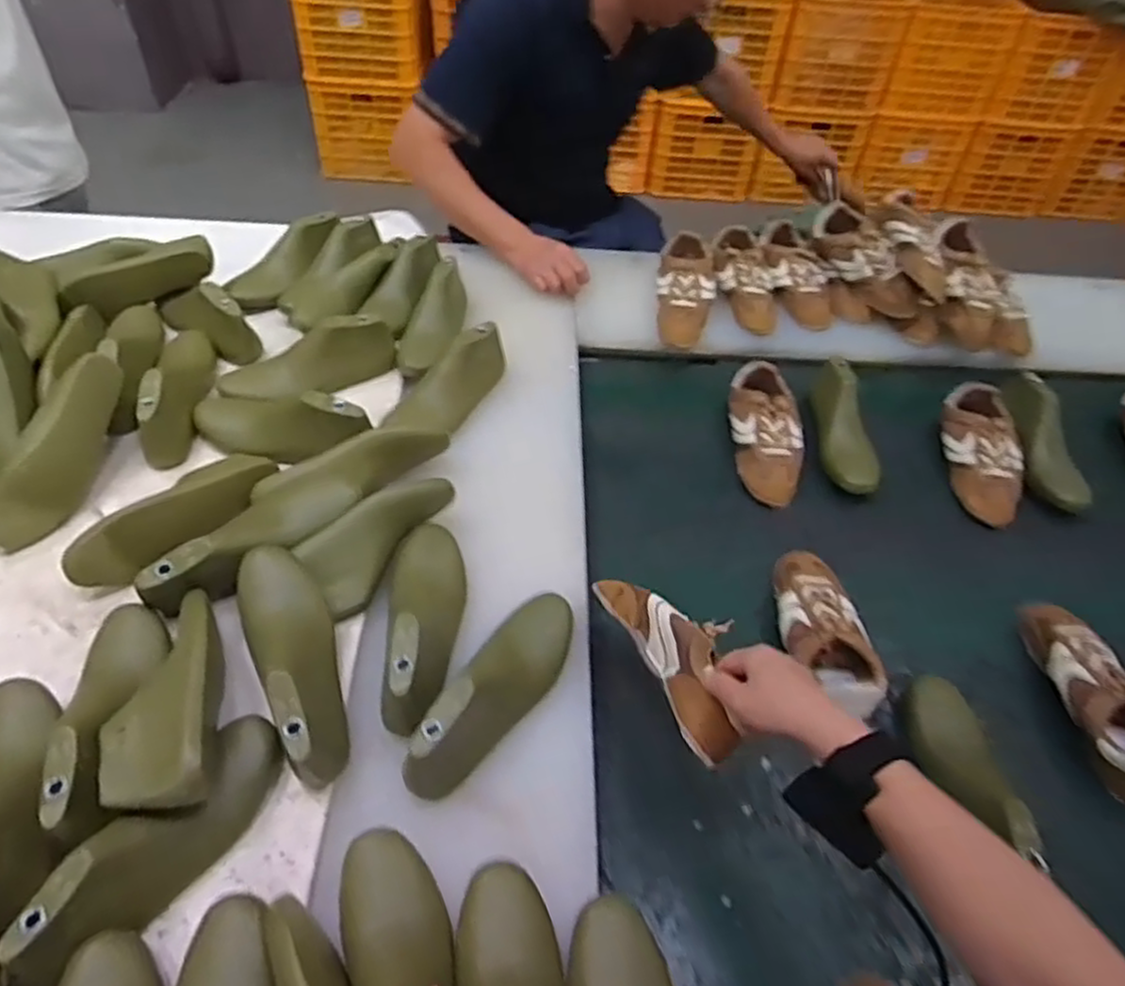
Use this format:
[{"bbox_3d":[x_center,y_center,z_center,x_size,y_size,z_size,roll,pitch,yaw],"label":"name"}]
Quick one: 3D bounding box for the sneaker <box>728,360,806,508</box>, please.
[{"bbox_3d":[0.281,-0.081,1.019,0.094,0.067,0.213,2,49,-1],"label":"sneaker"}]

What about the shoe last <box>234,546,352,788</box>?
[{"bbox_3d":[-0.239,0.142,0.674,0.069,0.083,0.215,-21,53,-20],"label":"shoe last"}]

